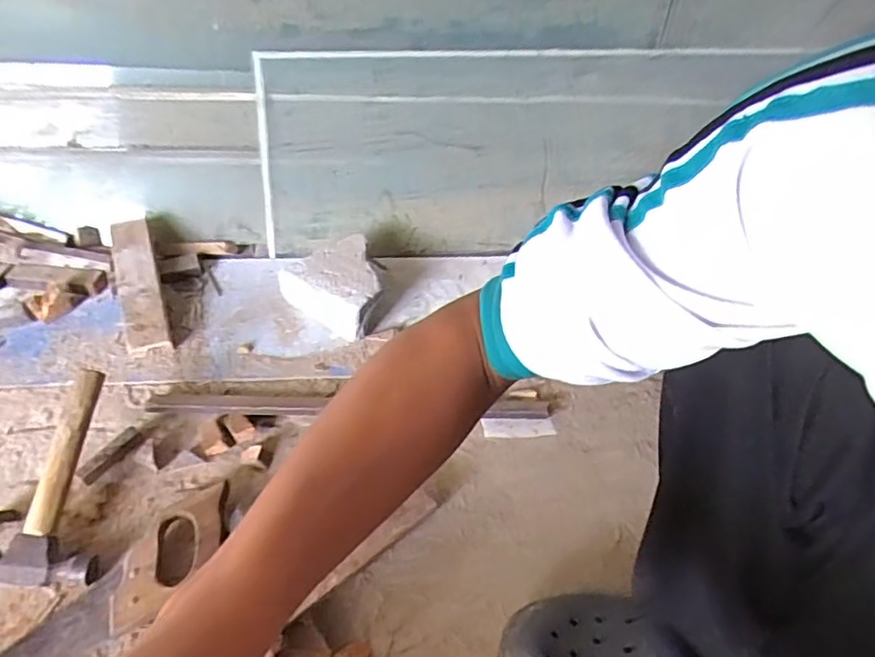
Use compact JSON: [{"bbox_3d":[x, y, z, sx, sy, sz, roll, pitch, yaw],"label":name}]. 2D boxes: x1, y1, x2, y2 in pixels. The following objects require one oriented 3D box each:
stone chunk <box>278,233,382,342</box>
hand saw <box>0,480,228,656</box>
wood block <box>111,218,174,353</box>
[{"bbox_3d":[-0.132,-0.062,0.828,0.135,0.077,0.116,27,51,19],"label":"stone chunk"},{"bbox_3d":[-0.368,0.302,0.535,0.416,0.032,0.076,-35,59,-30],"label":"hand saw"},{"bbox_3d":[-0.406,-0.060,0.803,0.057,0.030,0.194,-15,68,-17],"label":"wood block"}]

